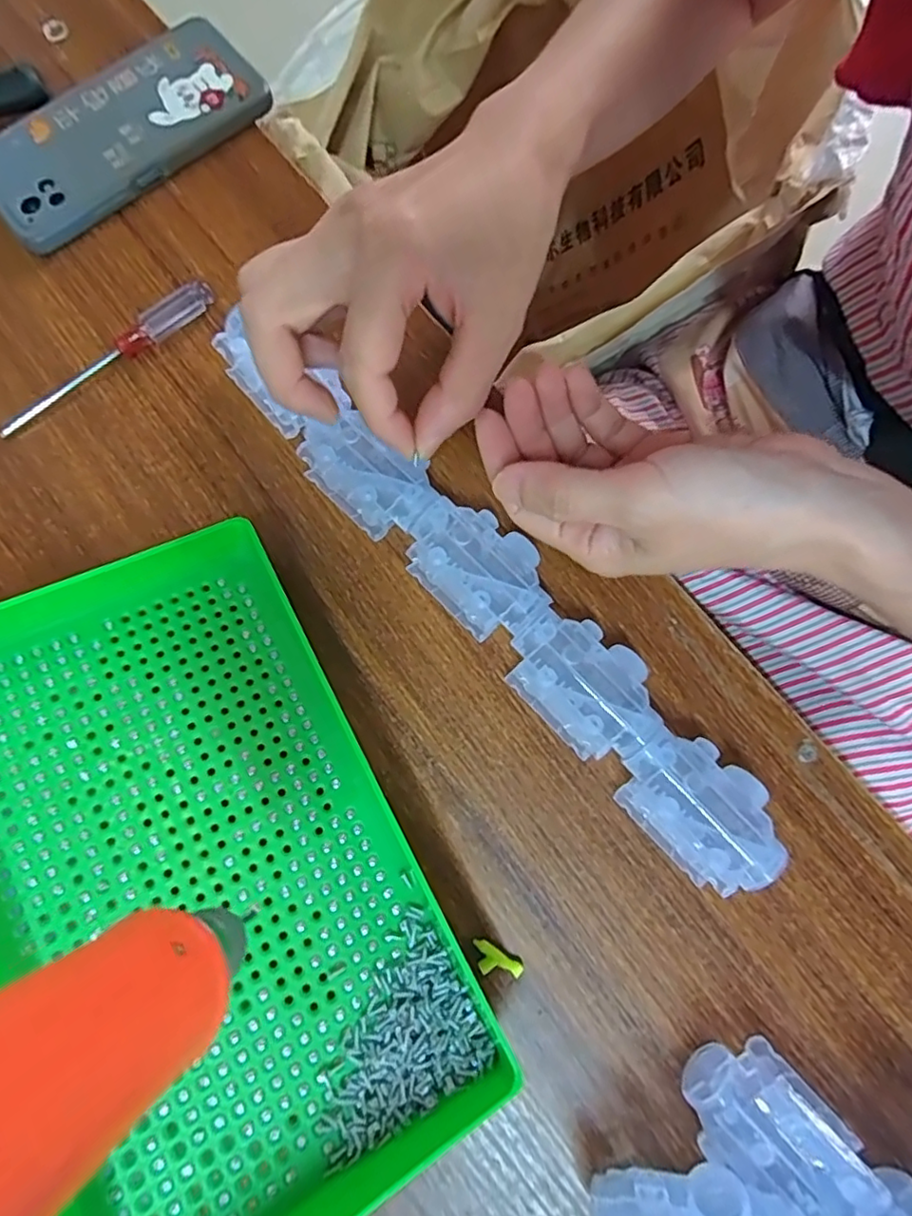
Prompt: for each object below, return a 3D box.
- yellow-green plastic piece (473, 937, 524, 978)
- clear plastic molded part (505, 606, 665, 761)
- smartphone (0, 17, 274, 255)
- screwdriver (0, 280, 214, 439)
[{"bbox_3d":[0.016,0.148,0.246,0.022,0.004,0.010,27,79,6],"label":"yellow-green plastic piece"},{"bbox_3d":[0.056,0.032,0.260,0.046,0.029,0.067,-43,81,-9],"label":"clear plastic molded part"},{"bbox_3d":[-0.193,-0.274,0.336,0.162,0.015,0.077,-38,80,-8],"label":"smartphone"},{"bbox_3d":[-0.182,-0.130,0.305,0.127,0.014,0.012,-38,80,-8],"label":"screwdriver"}]

